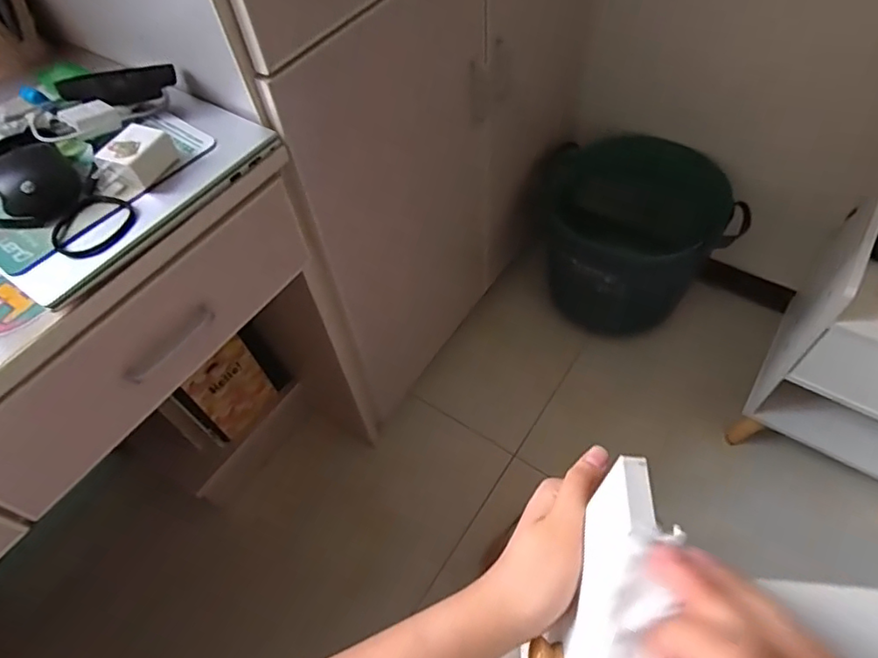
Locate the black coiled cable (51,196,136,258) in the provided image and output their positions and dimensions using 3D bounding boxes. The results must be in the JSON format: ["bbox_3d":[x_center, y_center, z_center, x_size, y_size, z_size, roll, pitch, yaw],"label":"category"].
[{"bbox_3d":[-0.299,-0.090,0.475,0.068,0.009,0.069,-2,55,3],"label":"black coiled cable"}]

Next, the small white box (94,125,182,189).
[{"bbox_3d":[-0.271,-0.157,0.498,0.036,0.032,0.050,21,59,19],"label":"small white box"}]

